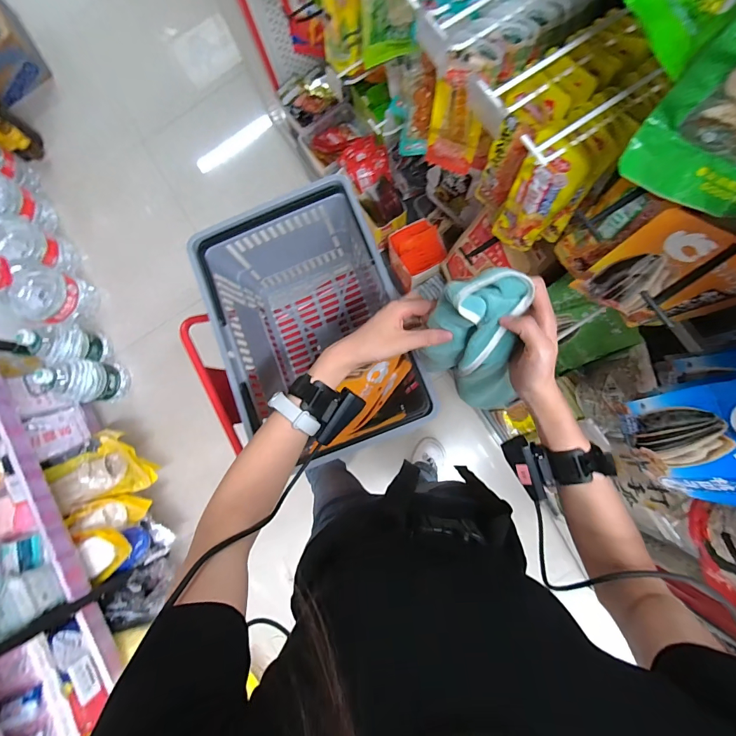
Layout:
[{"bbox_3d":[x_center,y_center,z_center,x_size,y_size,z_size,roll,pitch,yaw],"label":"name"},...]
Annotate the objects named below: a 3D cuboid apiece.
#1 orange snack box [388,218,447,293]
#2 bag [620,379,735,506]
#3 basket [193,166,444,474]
[{"bbox_3d":[0.137,-0.294,1.012,0.125,0.150,0.151,-23,82,3],"label":"orange snack box"},{"bbox_3d":[0.392,0.095,0.422,0.022,0.180,0.149,-25,79,-14],"label":"bag"},{"bbox_3d":[-0.089,-0.073,0.674,0.276,0.217,0.391,-21,82,3],"label":"basket"}]

